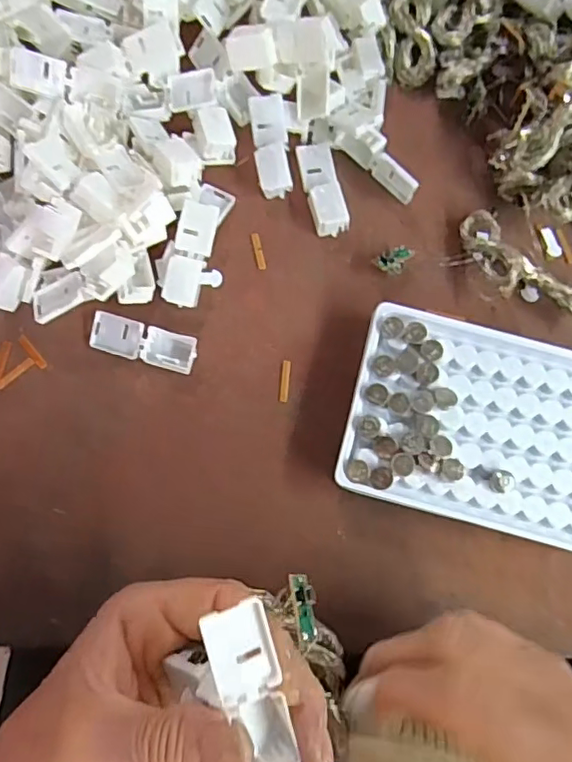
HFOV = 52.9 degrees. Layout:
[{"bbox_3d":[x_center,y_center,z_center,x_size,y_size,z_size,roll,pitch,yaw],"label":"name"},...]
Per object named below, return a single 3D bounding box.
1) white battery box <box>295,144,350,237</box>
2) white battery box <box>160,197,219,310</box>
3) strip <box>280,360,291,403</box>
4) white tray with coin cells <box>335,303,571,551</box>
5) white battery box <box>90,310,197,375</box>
[{"bbox_3d":[0.021,-0.109,0.324,0.020,0.009,0.056,-12,84,-2],"label":"white battery box"},{"bbox_3d":[-0.051,-0.066,0.305,0.019,0.015,0.054,14,84,1],"label":"white battery box"},{"bbox_3d":[0.000,0.000,0.302,0.004,0.004,0.022,5,84,0],"label":"strip"},{"bbox_3d":[0.098,0.020,0.285,0.130,0.023,0.097,14,84,1],"label":"white tray with coin cells"},{"bbox_3d":[-0.075,-0.020,0.300,0.055,0.008,0.020,17,84,1],"label":"white battery box"}]

